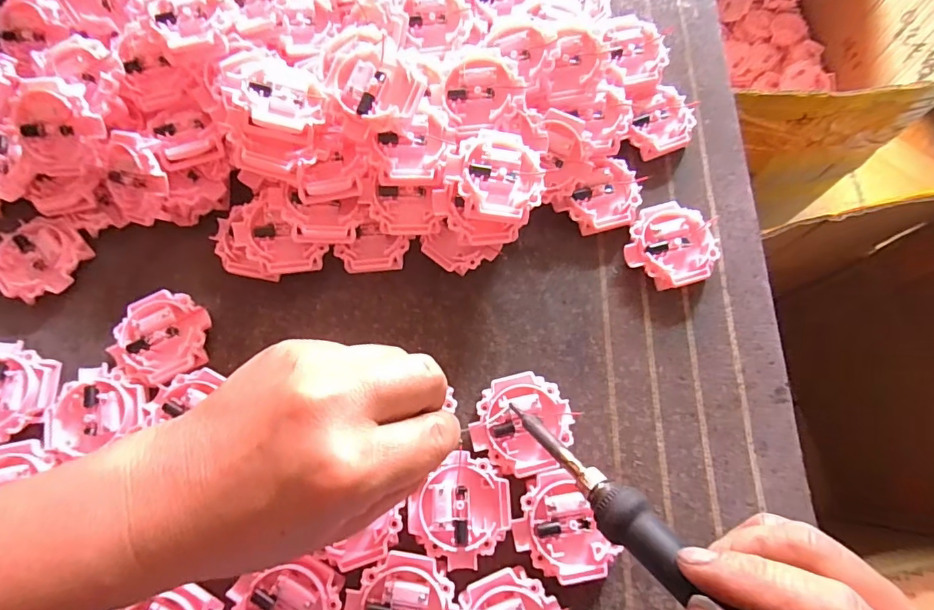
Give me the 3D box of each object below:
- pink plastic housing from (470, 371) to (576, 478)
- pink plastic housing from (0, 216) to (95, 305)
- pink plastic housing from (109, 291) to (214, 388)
[{"bbox_3d":[0.031,0.065,0.262,0.051,0.019,0.052,0,72,1],"label":"pink plastic housing"},{"bbox_3d":[-0.267,-0.028,0.299,0.049,0.014,0.052,0,72,1],"label":"pink plastic housing"},{"bbox_3d":[-0.178,0.021,0.282,0.053,0.017,0.052,0,72,1],"label":"pink plastic housing"}]

